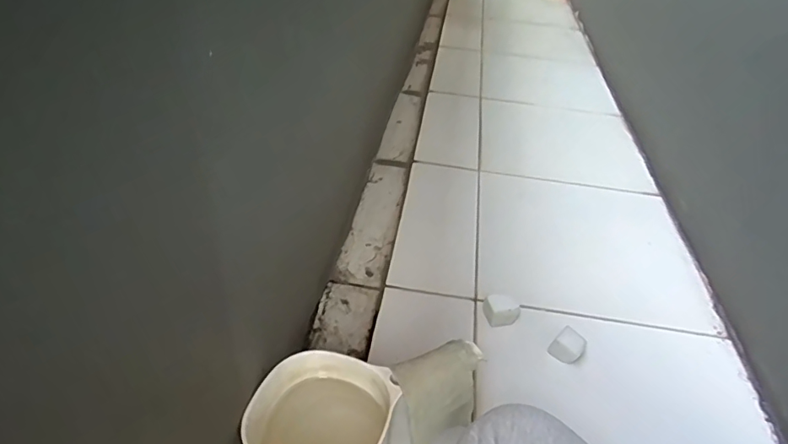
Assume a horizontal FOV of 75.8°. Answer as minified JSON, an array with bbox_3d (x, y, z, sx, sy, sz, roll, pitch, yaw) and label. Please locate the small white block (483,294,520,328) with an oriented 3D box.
[{"bbox_3d":[0.164,0.135,0.773,0.057,0.043,0.042,14,38,10],"label":"small white block"}]

